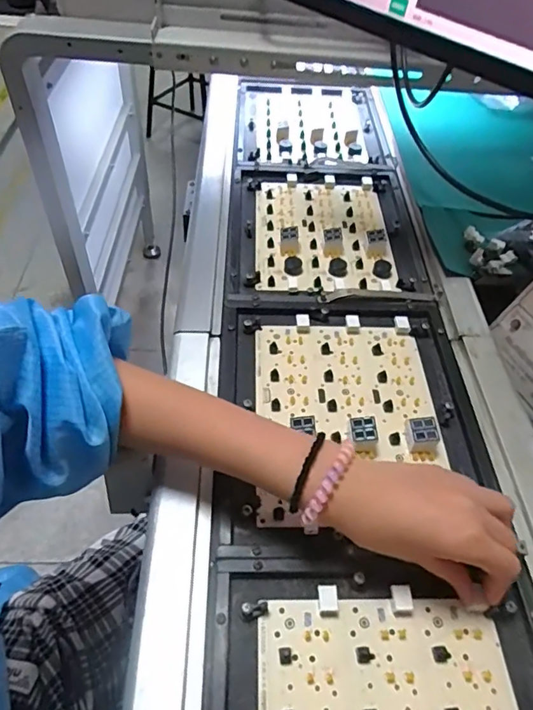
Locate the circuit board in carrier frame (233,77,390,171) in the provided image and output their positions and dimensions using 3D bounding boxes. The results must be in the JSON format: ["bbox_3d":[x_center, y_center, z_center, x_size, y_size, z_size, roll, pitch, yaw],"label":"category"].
[{"bbox_3d":[0.070,-0.372,0.793,0.230,0.017,0.263,3,48,-6],"label":"circuit board in carrier frame"}]

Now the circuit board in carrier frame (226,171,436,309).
[{"bbox_3d":[0.072,-0.159,0.621,0.224,0.018,0.266,1,50,0],"label":"circuit board in carrier frame"}]

